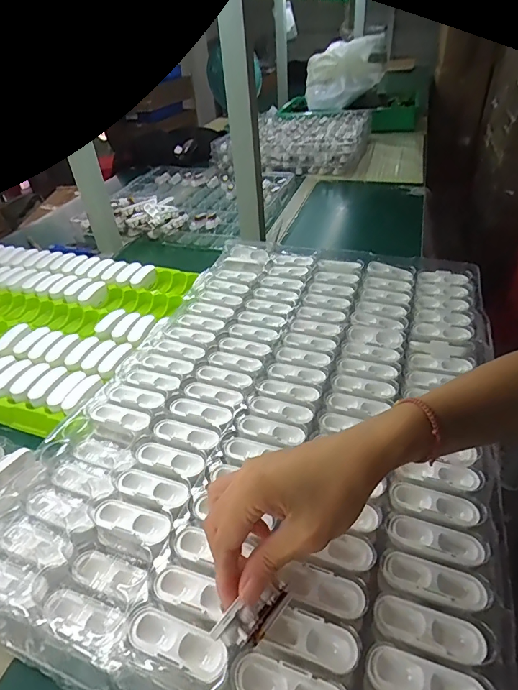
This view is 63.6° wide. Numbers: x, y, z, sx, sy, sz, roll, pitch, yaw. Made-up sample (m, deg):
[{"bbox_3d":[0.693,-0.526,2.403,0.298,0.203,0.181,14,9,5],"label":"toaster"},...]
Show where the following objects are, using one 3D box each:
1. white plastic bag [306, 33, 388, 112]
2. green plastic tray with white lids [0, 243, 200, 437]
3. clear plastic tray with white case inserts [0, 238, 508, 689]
[{"bbox_3d":[0.317,-1.012,1.583,0.284,0.254,0.179,4,39,12],"label":"white plastic bag"},{"bbox_3d":[-0.415,-0.060,0.735,0.526,0.041,0.390,9,41,17],"label":"green plastic tray with white lids"},{"bbox_3d":[0.034,0.049,0.459,0.394,0.032,0.593,13,39,16],"label":"clear plastic tray with white case inserts"}]

